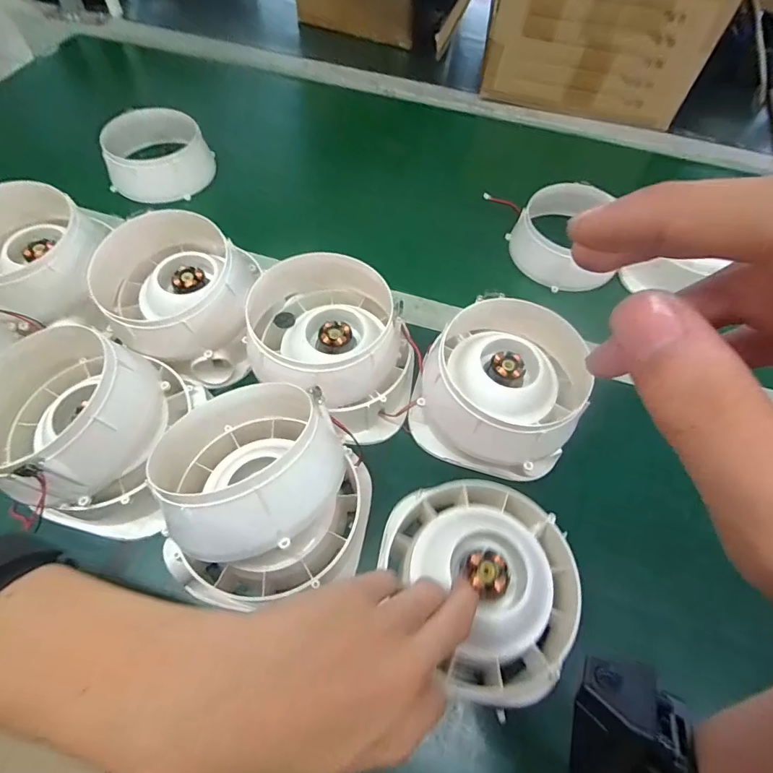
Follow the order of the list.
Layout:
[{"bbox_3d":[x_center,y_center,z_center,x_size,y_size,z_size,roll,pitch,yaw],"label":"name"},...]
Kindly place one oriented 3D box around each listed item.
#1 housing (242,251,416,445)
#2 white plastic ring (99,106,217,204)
[{"bbox_3d":[-0.045,-0.037,0.393,0.130,0.091,0.149,-9,60,-8],"label":"housing"},{"bbox_3d":[-0.294,-0.295,0.577,0.124,0.056,0.133,1,59,-2],"label":"white plastic ring"}]

